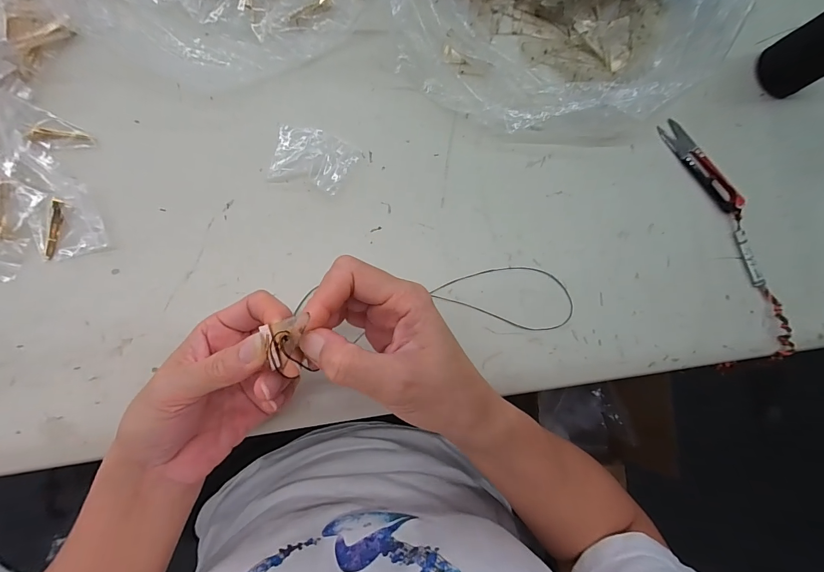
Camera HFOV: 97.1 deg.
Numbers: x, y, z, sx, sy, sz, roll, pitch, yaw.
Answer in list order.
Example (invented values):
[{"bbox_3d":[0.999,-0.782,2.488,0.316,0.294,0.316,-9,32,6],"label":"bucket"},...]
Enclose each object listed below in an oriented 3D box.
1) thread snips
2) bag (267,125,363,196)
[{"bbox_3d":[0.269,-0.112,0.335,0.023,0.012,0.101,-35,91,-9],"label":"thread snips"},{"bbox_3d":[-0.080,-0.103,0.294,0.064,0.015,0.050,17,84,-6],"label":"bag"}]

